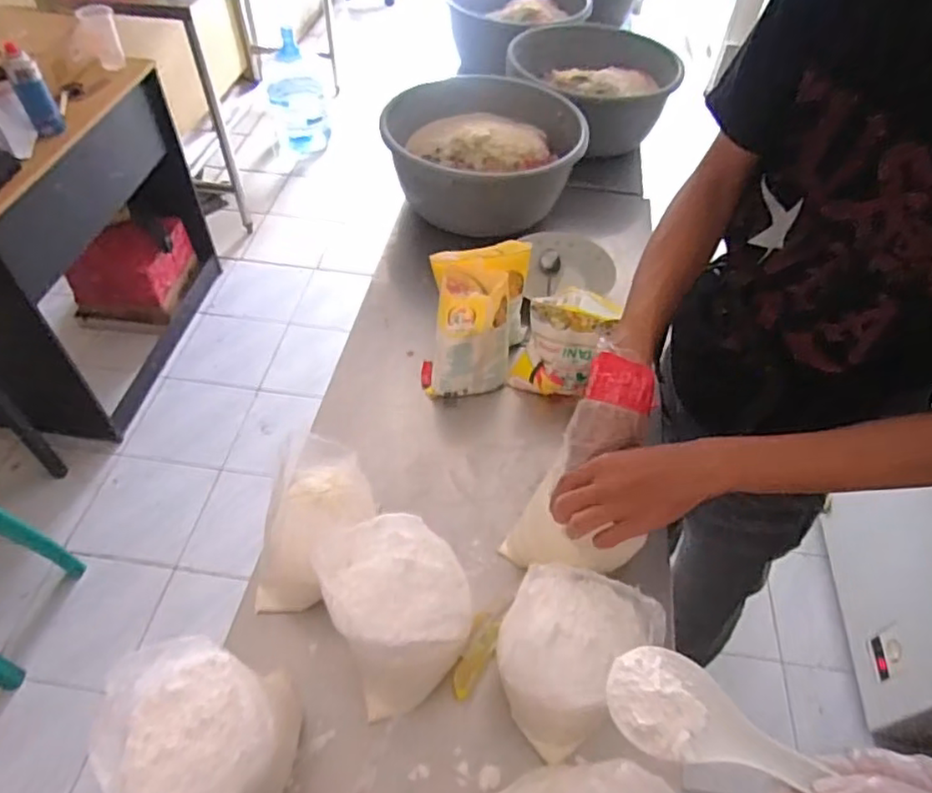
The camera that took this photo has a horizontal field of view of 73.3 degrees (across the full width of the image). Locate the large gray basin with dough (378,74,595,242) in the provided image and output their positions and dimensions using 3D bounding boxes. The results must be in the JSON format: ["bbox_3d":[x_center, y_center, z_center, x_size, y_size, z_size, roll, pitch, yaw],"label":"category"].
[{"bbox_3d":[0.021,-0.466,1.199,0.336,0.157,0.320,-13,52,-13],"label":"large gray basin with dough"}]

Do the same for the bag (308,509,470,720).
[{"bbox_3d":[-0.066,0.218,0.632,0.119,0.178,0.130,-20,54,-18],"label":"bag"}]

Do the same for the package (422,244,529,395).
[{"bbox_3d":[0.015,-0.114,0.920,0.141,0.151,0.182,5,50,1],"label":"package"}]

